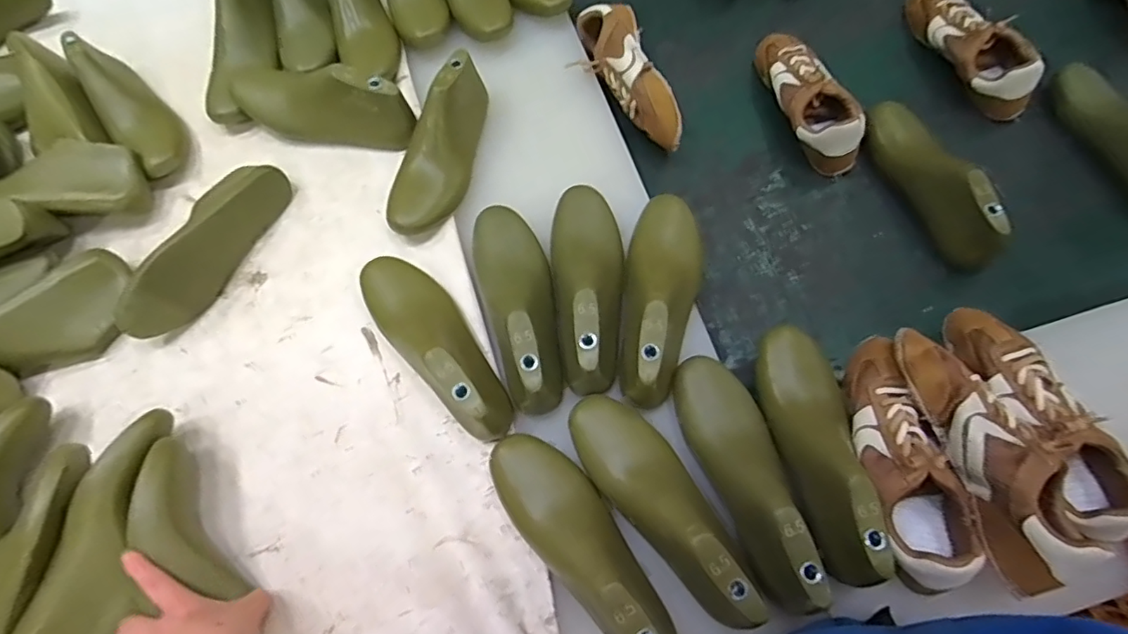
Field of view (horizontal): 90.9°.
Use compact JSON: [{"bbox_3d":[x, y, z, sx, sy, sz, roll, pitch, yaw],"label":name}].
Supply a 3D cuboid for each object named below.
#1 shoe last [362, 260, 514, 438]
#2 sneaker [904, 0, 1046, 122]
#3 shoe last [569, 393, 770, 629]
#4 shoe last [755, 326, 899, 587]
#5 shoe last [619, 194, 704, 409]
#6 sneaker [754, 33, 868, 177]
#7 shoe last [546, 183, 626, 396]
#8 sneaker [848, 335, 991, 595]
[{"bbox_3d":[-0.134,0.013,0.568,0.080,0.092,0.247,-38,72,-11],"label":"shoe last"},{"bbox_3d":[0.551,-0.371,0.760,0.077,0.073,0.229,-21,70,-5],"label":"sneaker"},{"bbox_3d":[0.092,0.167,0.508,0.077,0.078,0.230,-33,58,-12],"label":"shoe last"},{"bbox_3d":[0.243,0.111,0.504,0.076,0.071,0.234,-10,69,-1],"label":"shoe last"},{"bbox_3d":[0.099,-0.031,0.565,0.076,0.069,0.239,12,71,7],"label":"shoe last"},{"bbox_3d":[0.320,-0.295,0.732,0.089,0.067,0.230,-17,70,-3],"label":"sneaker"},{"bbox_3d":[0.026,-0.042,0.580,0.080,0.082,0.236,-2,69,2],"label":"shoe last"},{"bbox_3d":[0.307,0.127,0.518,0.077,0.073,0.225,-10,69,-1],"label":"sneaker"}]

